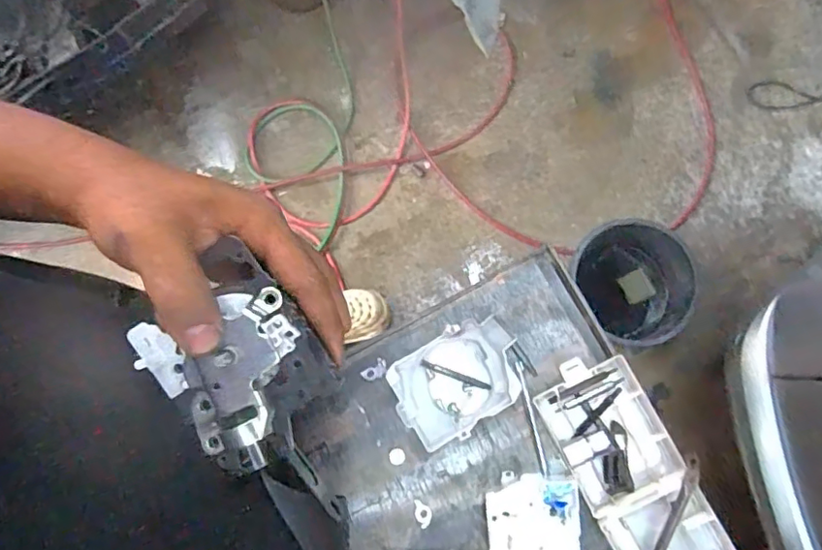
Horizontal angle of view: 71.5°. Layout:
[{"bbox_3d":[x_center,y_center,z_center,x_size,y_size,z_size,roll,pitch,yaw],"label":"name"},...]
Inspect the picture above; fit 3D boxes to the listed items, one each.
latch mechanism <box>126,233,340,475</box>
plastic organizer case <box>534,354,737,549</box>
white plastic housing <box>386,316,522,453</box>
[{"bbox_3d":[-0.089,0.044,0.291,0.078,0.038,0.097,-37,78,-7],"label":"latch mechanism"},{"bbox_3d":[0.192,0.180,0.474,0.088,0.028,0.225,-28,77,-5],"label":"plastic organizer case"},{"bbox_3d":[0.041,0.090,0.491,0.111,0.030,0.080,-33,78,-6],"label":"white plastic housing"}]

